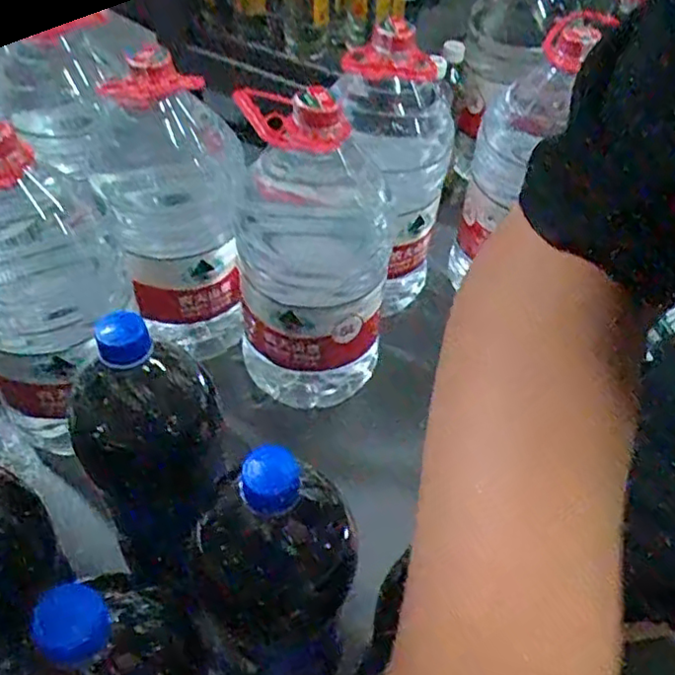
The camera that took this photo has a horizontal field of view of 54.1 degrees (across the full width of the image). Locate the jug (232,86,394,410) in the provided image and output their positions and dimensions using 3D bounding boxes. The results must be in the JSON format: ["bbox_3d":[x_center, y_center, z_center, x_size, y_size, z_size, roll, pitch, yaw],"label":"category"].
[{"bbox_3d":[-0.026,-0.086,0.665,0.147,0.337,0.152,-1,49,-4],"label":"jug"}]

